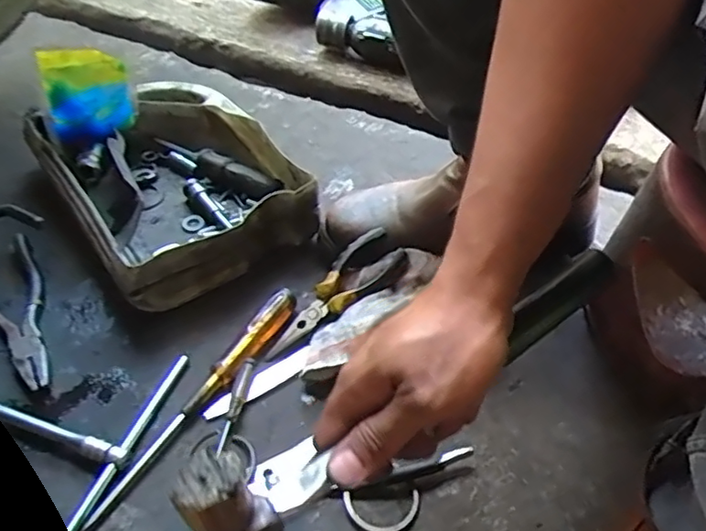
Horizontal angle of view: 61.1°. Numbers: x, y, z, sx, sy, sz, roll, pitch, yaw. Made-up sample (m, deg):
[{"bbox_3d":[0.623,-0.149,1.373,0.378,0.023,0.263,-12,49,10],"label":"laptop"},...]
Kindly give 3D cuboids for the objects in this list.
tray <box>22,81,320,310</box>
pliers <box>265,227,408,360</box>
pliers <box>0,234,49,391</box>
[{"bbox_3d":[-0.190,-0.090,0.635,0.206,0.076,0.269,-30,56,-22],"label":"tray"},{"bbox_3d":[-0.018,0.028,0.550,0.152,0.018,0.050,-41,58,-11],"label":"pliers"},{"bbox_3d":[-0.309,0.039,0.555,0.056,0.018,0.181,-27,54,-23],"label":"pliers"}]

